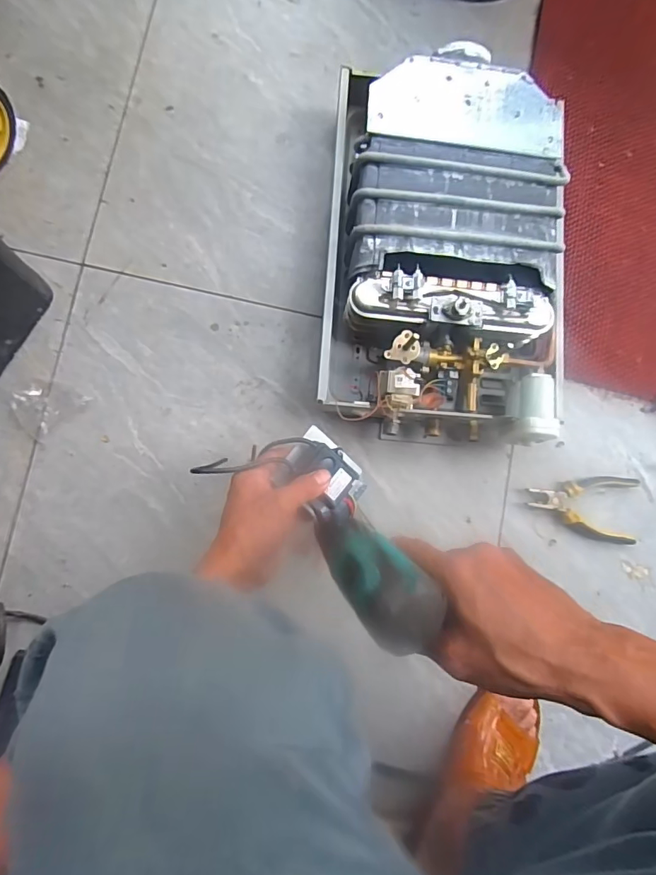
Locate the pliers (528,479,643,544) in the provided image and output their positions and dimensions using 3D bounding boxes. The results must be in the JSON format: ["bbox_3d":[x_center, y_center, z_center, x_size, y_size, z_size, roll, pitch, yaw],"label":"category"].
[{"bbox_3d":[0.342,0.091,0.624,0.153,0.025,0.089,7,83,-5],"label":"pliers"}]

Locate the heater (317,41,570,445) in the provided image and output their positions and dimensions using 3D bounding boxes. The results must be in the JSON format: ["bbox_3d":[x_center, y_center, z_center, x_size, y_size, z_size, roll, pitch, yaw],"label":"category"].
[{"bbox_3d":[0.146,-0.228,0.592,0.292,0.115,0.455,4,84,-6],"label":"heater"}]

